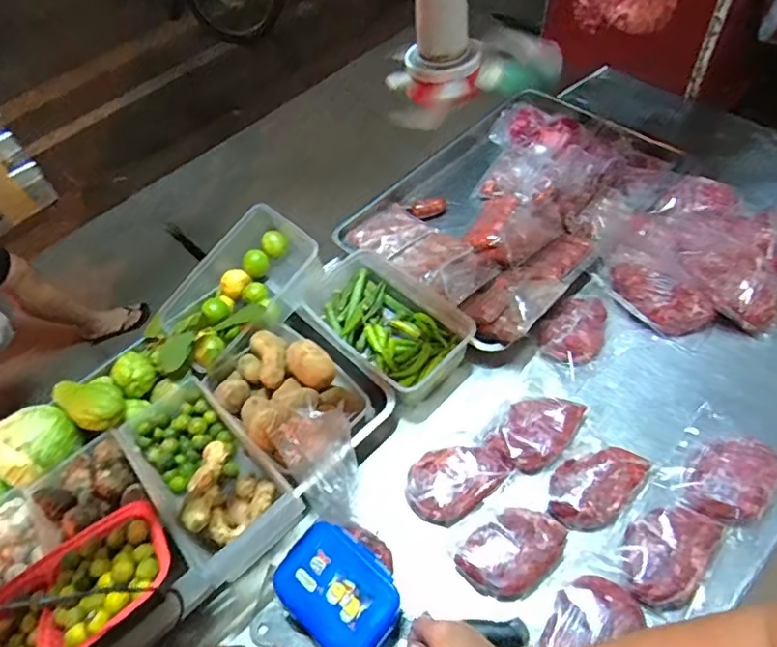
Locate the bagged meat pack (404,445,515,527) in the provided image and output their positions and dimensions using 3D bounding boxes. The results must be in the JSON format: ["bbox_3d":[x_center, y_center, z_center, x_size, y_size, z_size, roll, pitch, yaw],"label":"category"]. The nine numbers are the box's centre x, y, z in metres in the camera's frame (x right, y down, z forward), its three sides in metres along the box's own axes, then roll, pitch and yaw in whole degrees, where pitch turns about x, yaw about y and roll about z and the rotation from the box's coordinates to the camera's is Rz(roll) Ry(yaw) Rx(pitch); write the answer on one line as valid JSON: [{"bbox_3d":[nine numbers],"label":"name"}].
[{"bbox_3d":[0.090,0.202,0.726,0.135,0.025,0.093,-34,58,-18],"label":"bagged meat pack"}]

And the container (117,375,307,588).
[{"bbox_3d":[-0.245,0.190,0.723,0.133,0.080,0.305,-38,45,-20],"label":"container"}]

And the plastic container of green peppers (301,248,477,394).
[{"bbox_3d":[-0.009,0.001,0.860,0.163,0.067,0.257,-41,60,-22],"label":"plastic container of green peppers"}]

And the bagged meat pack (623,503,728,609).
[{"bbox_3d":[0.330,0.267,0.646,0.086,0.026,0.130,34,64,26],"label":"bagged meat pack"}]

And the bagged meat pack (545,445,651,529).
[{"bbox_3d":[0.264,0.205,0.701,0.086,0.030,0.128,37,65,27],"label":"bagged meat pack"}]

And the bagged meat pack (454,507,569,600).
[{"bbox_3d":[0.153,0.274,0.665,0.124,0.029,0.089,-39,60,-21],"label":"bagged meat pack"}]

